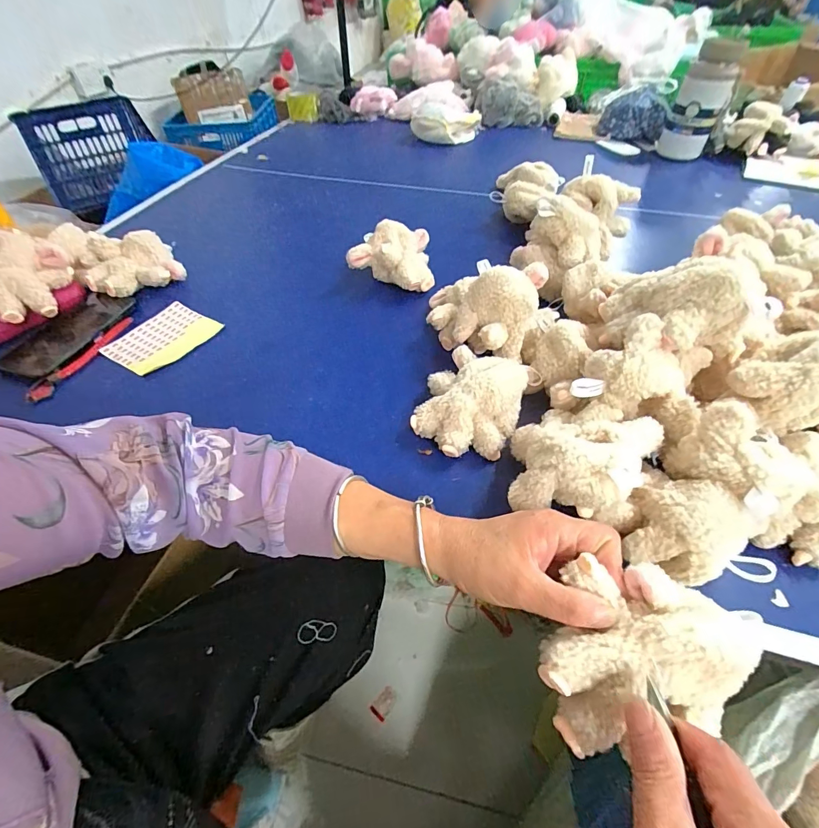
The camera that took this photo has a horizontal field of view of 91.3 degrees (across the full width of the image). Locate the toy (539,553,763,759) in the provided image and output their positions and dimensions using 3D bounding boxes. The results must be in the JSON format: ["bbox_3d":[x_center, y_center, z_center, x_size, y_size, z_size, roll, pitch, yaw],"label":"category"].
[{"bbox_3d":[0.143,0.144,0.239,0.121,0.055,0.094,-6,50,-4],"label":"toy"}]

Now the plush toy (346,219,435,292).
[{"bbox_3d":[-0.027,-0.234,0.595,0.117,0.075,0.108,-1,50,0],"label":"plush toy"}]

